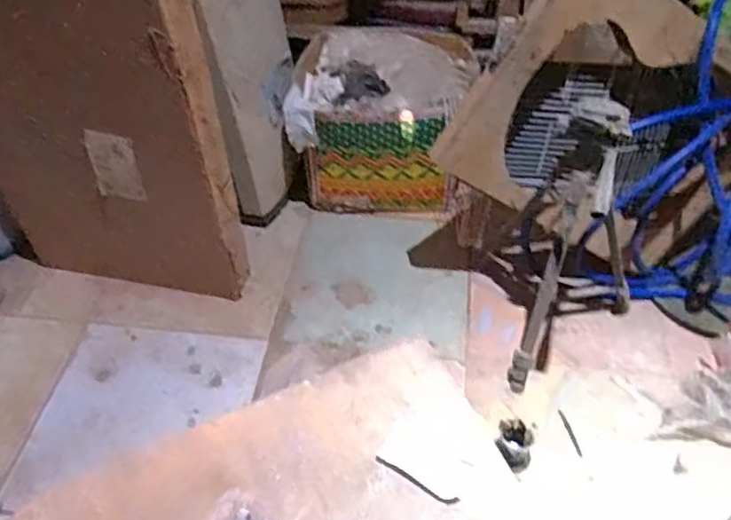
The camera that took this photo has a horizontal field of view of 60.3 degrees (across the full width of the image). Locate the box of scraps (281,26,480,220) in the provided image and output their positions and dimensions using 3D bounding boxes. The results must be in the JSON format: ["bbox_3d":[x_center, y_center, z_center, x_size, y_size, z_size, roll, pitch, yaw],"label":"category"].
[{"bbox_3d":[0.042,-0.329,1.529,0.396,0.325,0.349,4,48,4],"label":"box of scraps"}]

